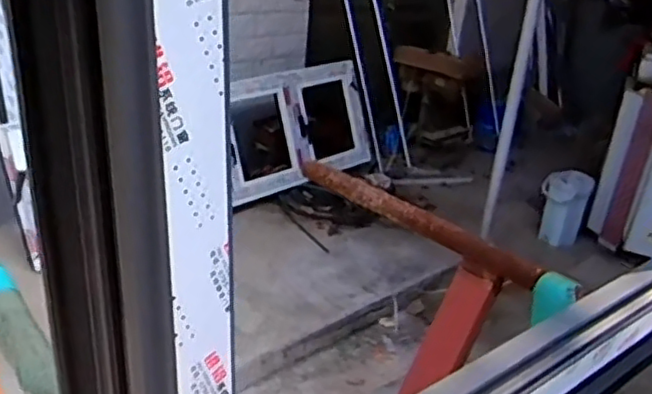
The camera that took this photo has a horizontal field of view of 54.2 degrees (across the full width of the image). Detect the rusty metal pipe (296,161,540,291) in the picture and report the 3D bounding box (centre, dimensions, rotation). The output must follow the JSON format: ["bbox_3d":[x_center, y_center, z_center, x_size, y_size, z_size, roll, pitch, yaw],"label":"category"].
[{"bbox_3d":[0.168,0.041,1.317,0.053,0.049,0.597,-17,32,-41],"label":"rusty metal pipe"}]

